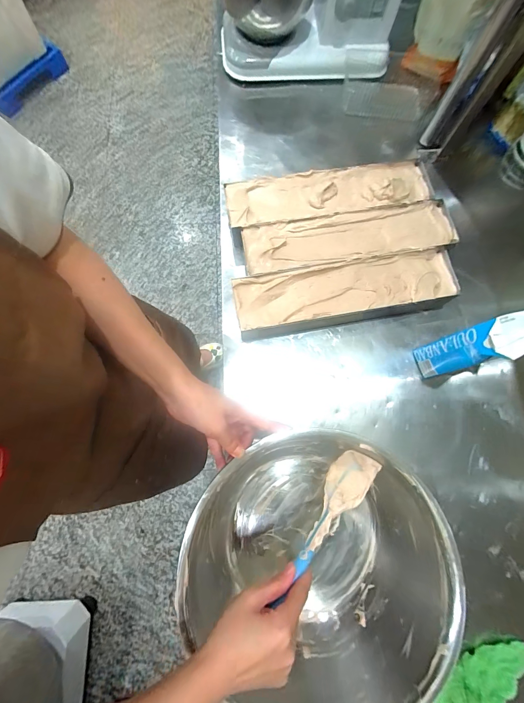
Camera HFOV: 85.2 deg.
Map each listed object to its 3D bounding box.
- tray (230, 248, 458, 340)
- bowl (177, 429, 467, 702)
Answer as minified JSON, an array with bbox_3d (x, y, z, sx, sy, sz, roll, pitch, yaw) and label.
[{"bbox_3d":[0.154,-0.105,0.541,0.401,0.068,0.102,-10,77,-4],"label":"tray"},{"bbox_3d":[0.081,0.286,0.406,0.297,0.144,0.302,0,76,-2],"label":"bowl"}]

